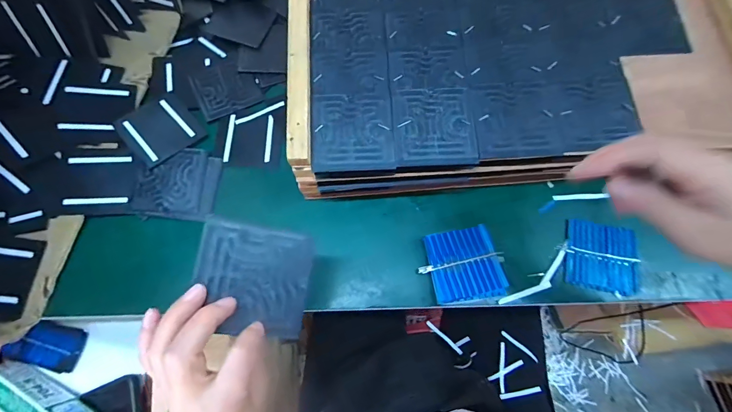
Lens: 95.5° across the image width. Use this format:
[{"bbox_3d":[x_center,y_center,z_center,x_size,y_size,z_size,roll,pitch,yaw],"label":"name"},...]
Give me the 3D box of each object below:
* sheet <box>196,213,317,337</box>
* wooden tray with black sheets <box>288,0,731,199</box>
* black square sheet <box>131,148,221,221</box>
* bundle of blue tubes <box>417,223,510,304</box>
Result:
[{"bbox_3d":[-0.080,0.053,0.242,0.079,0.004,0.077,14,74,-23],"label":"sheet"},{"bbox_3d":[0.159,-0.179,0.384,0.465,0.100,0.314,-3,71,-1],"label":"wooden tray with black sheets"},{"bbox_3d":[-0.218,-0.027,0.387,0.087,0.004,0.083,7,76,-4],"label":"black square sheet"},{"bbox_3d":[0.101,0.063,0.356,0.081,0.025,0.073,-9,71,-3],"label":"bundle of blue tubes"}]

